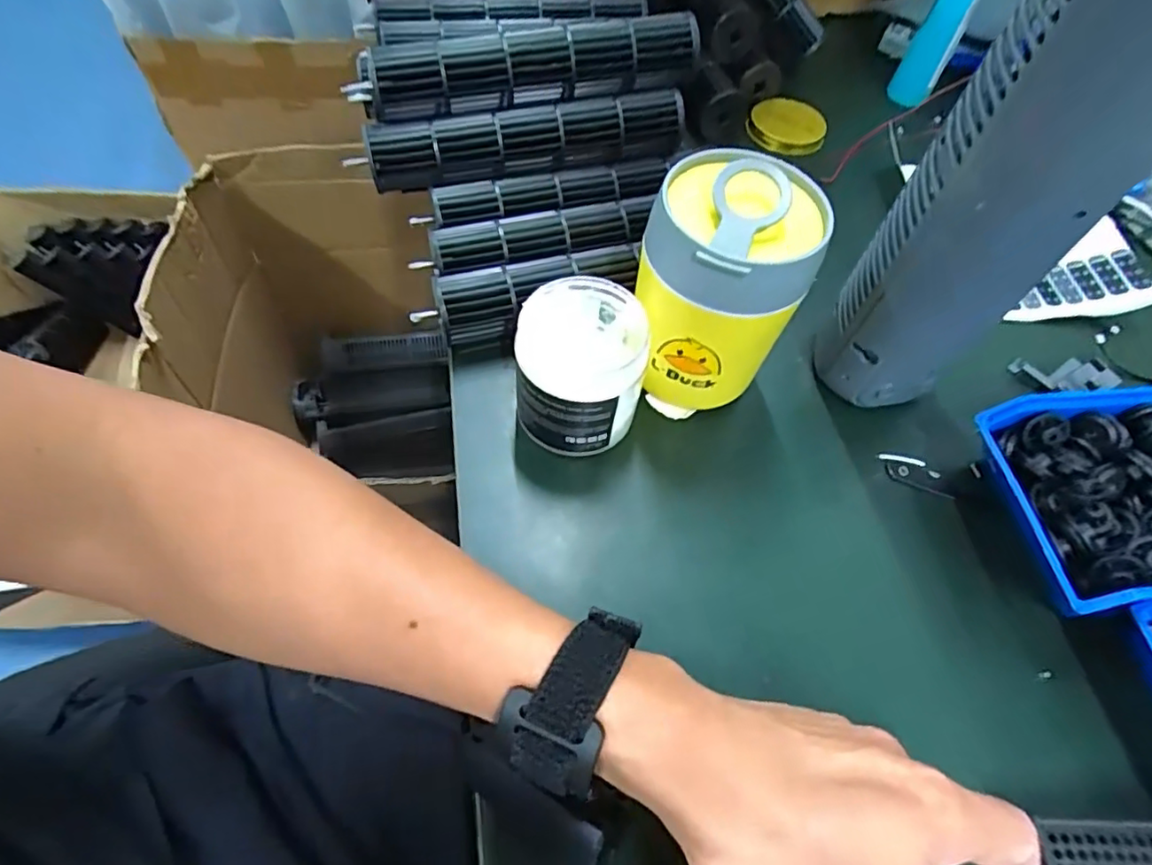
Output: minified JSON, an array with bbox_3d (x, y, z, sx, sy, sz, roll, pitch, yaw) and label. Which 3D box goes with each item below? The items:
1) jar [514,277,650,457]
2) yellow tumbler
[{"bbox_3d":[0.002,-0.037,0.351,0.069,0.073,0.073,2,59,-3],"label":"jar"},{"bbox_3d":[0.081,-0.079,0.355,0.087,0.144,0.085,2,59,-3],"label":"yellow tumbler"}]

